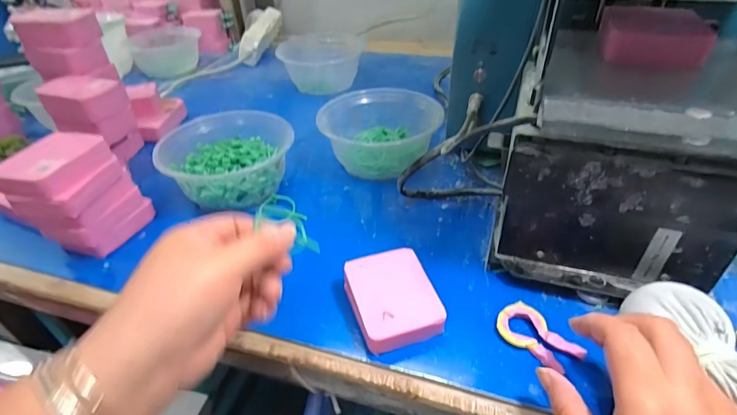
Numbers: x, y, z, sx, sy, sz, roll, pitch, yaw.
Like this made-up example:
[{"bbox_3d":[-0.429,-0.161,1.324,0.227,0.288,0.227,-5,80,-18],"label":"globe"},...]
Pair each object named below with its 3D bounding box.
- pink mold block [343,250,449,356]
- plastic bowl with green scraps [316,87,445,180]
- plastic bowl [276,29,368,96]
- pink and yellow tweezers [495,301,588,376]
[{"bbox_3d":[0.017,0.069,0.314,0.061,0.026,0.075,-15,41,-14],"label":"pink mold block"},{"bbox_3d":[0.017,-0.093,0.481,0.123,0.059,0.113,-2,39,1],"label":"plastic bowl with green scraps"},{"bbox_3d":[-0.070,-0.239,0.675,0.115,0.070,0.106,7,40,12],"label":"plastic bowl"},{"bbox_3d":[0.117,0.091,0.293,0.037,0.009,0.054,-18,42,-18],"label":"pink and yellow tweezers"}]

